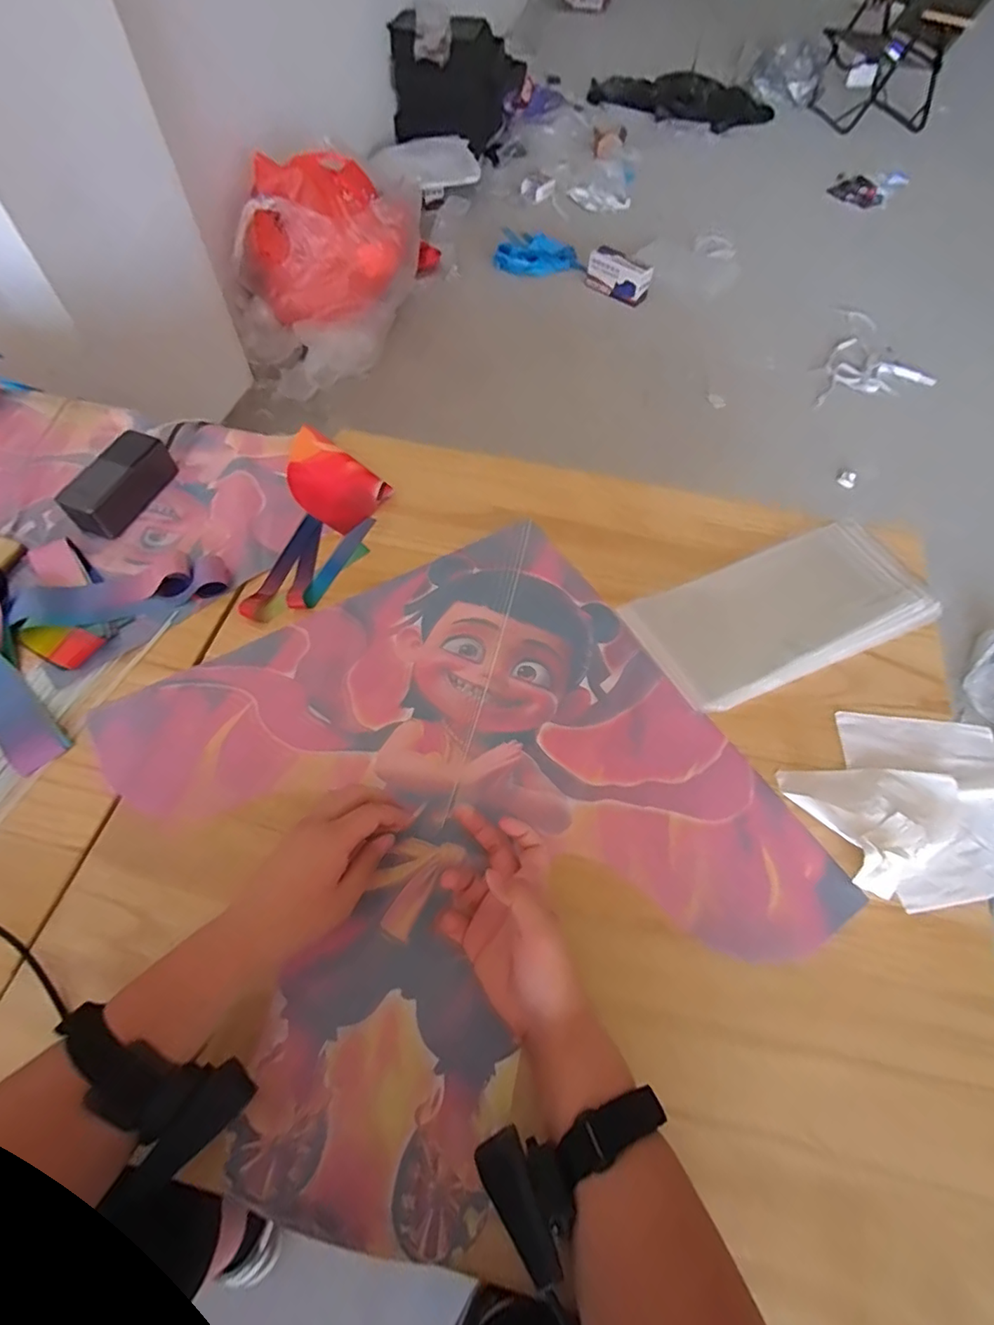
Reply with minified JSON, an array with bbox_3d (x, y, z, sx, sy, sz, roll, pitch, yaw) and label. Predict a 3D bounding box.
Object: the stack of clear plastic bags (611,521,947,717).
[{"bbox_3d":[0.333,-0.062,0.643,0.344,0.020,0.160,-23,62,-10],"label":"stack of clear plastic bags"}]

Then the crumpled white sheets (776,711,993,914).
[{"bbox_3d":[0.408,0.129,0.538,0.224,0.028,0.181,-23,63,-15],"label":"crumpled white sheets"}]

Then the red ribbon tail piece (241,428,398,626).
[{"bbox_3d":[-0.210,-0.173,0.682,0.131,0.031,0.285,3,59,0],"label":"red ribbon tail piece"}]

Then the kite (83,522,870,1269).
[{"bbox_3d":[-0.037,0.125,0.516,0.504,0.026,0.501,-27,64,-19],"label":"kite"}]

